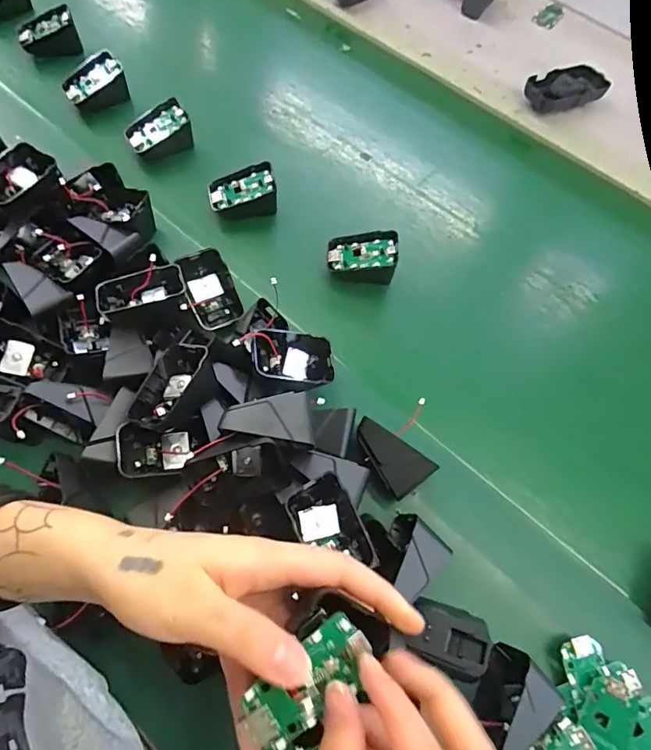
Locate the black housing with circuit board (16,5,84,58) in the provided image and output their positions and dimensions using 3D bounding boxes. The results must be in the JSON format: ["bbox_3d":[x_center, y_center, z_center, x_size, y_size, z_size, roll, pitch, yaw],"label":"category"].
[{"bbox_3d":[-0.336,-0.414,0.590,0.069,0.049,0.025,-13,69,-8],"label":"black housing with circuit board"}]

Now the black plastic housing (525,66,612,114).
[{"bbox_3d":[0.304,-0.359,0.616,0.106,0.029,0.056,-30,72,-14],"label":"black plastic housing"}]

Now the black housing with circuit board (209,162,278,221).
[{"bbox_3d":[-0.085,-0.184,0.506,0.067,0.042,0.045,-15,65,-9],"label":"black housing with circuit board"}]

